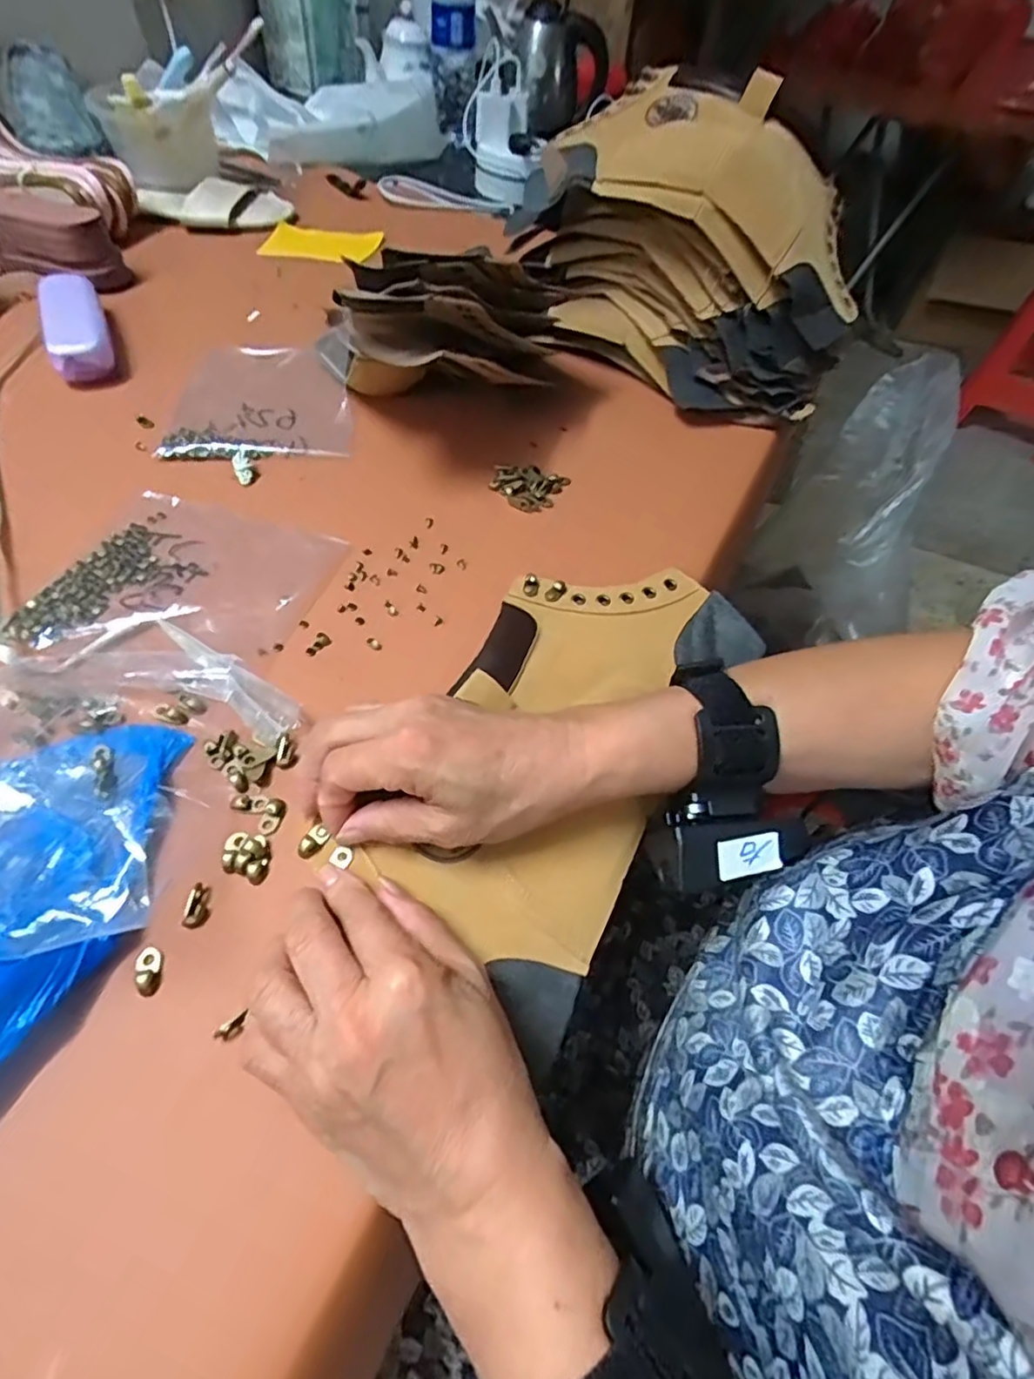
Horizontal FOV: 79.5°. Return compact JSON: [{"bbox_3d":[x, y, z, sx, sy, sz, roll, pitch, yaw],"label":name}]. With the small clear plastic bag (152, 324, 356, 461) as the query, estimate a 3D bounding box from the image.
[{"bbox_3d":[-0.206,-0.243,0.507,0.135,0.013,0.165,-2,56,-6],"label":"small clear plastic bag"}]

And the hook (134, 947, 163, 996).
[{"bbox_3d":[-0.153,0.117,0.259,0.010,0.007,0.018,-19,59,-17],"label":"hook"}]

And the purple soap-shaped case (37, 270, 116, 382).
[{"bbox_3d":[-0.371,-0.307,0.526,0.045,0.035,0.133,-20,59,-17],"label":"purple soap-shaped case"}]

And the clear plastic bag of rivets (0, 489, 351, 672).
[{"bbox_3d":[-0.207,-0.062,0.380,0.147,0.008,0.151,17,56,8],"label":"clear plastic bag of rivets"}]

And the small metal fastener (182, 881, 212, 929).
[{"bbox_3d":[-0.141,0.094,0.274,0.009,0.006,0.019,2,55,-3],"label":"small metal fastener"}]

